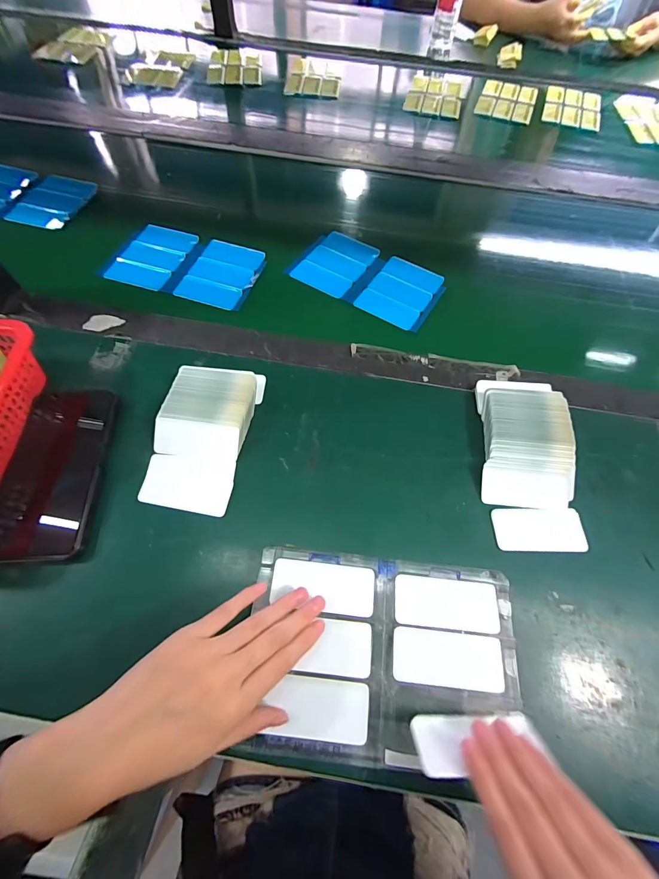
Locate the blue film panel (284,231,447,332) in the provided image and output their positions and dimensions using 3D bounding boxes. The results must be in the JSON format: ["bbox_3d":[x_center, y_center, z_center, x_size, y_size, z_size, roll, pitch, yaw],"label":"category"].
[{"bbox_3d":[0.053,-0.224,0.488,0.197,0.006,0.119,29,65,11],"label":"blue film panel"}]

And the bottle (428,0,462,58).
[{"bbox_3d":[0.295,-1.078,0.860,0.057,0.187,0.064,10,63,2],"label":"bottle"}]

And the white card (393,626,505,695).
[{"bbox_3d":[0.092,0.171,0.275,0.081,0.005,0.038,3,63,9],"label":"white card"}]

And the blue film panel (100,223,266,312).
[{"bbox_3d":[-0.191,-0.237,0.479,0.191,0.005,0.118,18,63,6],"label":"blue film panel"}]

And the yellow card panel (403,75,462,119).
[{"bbox_3d":[0.234,-0.770,0.792,0.119,0.010,0.186,11,63,2],"label":"yellow card panel"}]

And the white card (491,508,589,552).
[{"bbox_3d":[0.197,0.084,0.331,0.084,0.004,0.039,1,63,-3],"label":"white card"}]

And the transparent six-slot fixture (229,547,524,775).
[{"bbox_3d":[0.043,0.166,0.277,0.199,0.031,0.134,6,61,0],"label":"transparent six-slot fixture"}]

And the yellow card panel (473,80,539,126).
[{"bbox_3d":[0.402,-0.767,0.802,0.120,0.013,0.205,19,62,8],"label":"yellow card panel"}]

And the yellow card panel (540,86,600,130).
[{"bbox_3d":[0.547,-0.747,0.795,0.122,0.008,0.185,20,65,7],"label":"yellow card panel"}]

